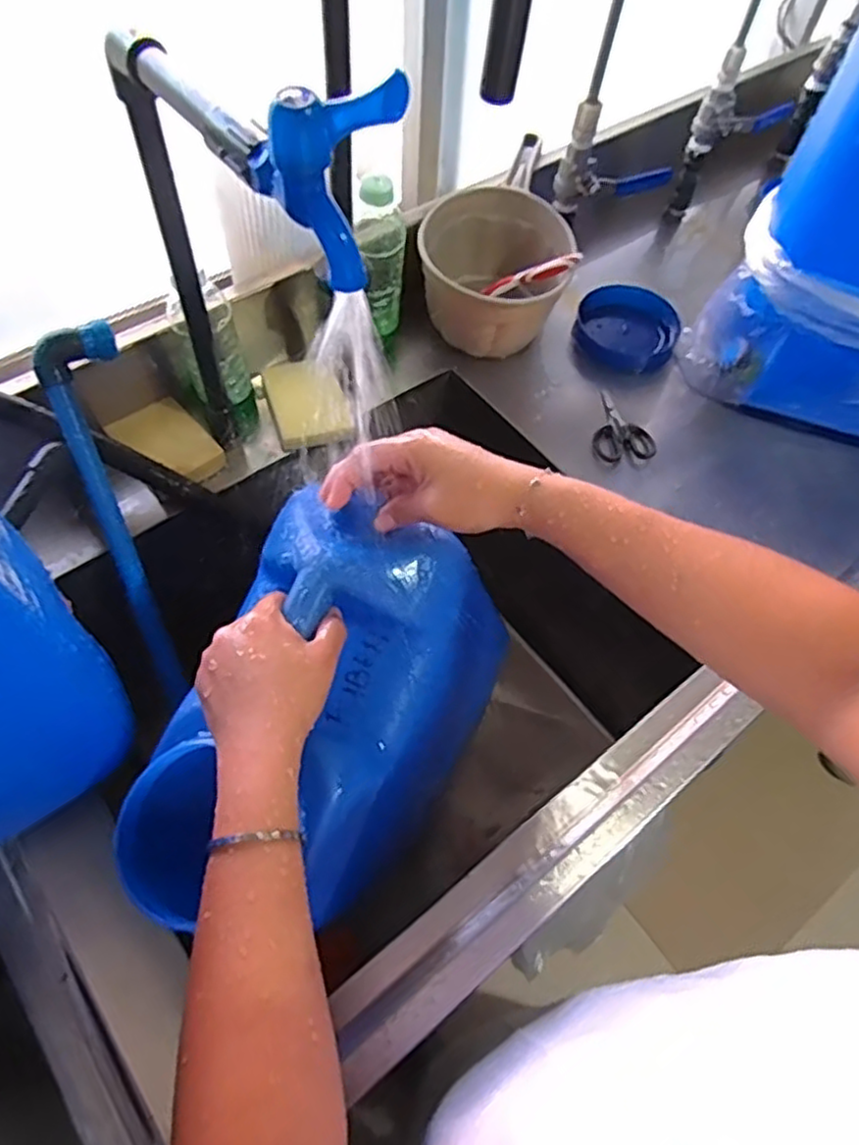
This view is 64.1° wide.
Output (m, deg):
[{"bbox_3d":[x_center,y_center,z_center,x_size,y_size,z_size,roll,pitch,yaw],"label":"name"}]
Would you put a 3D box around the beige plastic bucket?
[{"bbox_3d":[0.072,-0.333,0.777,0.161,0.115,0.165,2,59,-3],"label":"beige plastic bucket"}]

